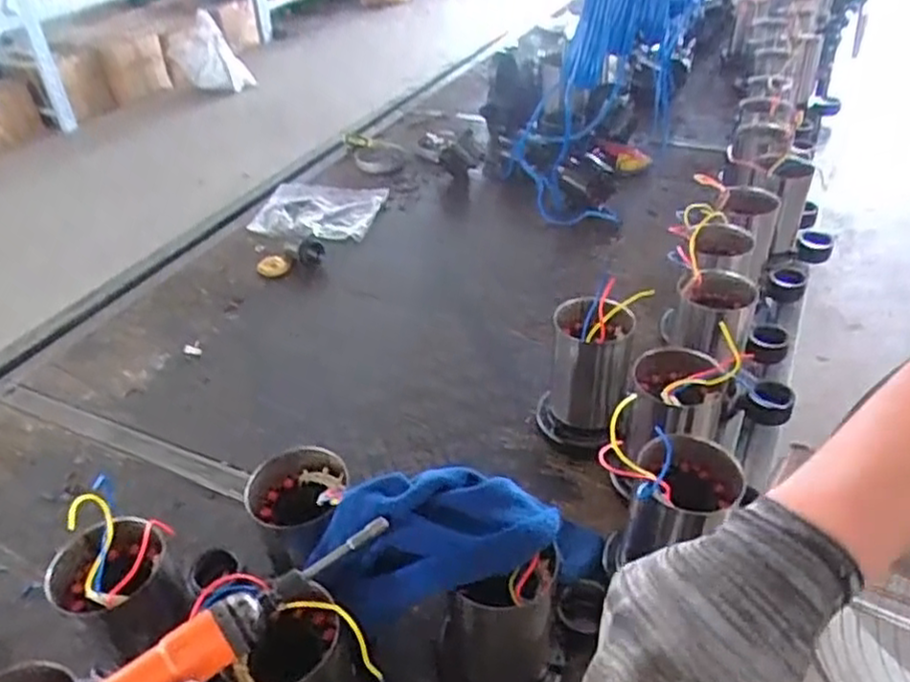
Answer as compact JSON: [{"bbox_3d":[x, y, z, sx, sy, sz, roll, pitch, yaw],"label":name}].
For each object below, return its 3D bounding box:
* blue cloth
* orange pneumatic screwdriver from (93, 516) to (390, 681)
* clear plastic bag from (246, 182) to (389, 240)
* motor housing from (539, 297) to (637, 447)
[{"bbox_3d":[-0.010,0.161,0.596,0.214,0.068,0.102,-5,37,-2],"label":"blue cloth"},{"bbox_3d":[-0.175,0.218,0.495,0.304,0.030,0.046,-26,42,-28],"label":"orange pneumatic screwdriver"},{"bbox_3d":[-0.279,-0.258,1.435,0.240,0.025,0.239,6,37,12],"label":"clear plastic bag"},{"bbox_3d":[0.158,0.042,0.877,0.106,0.187,0.089,2,37,8],"label":"motor housing"}]

